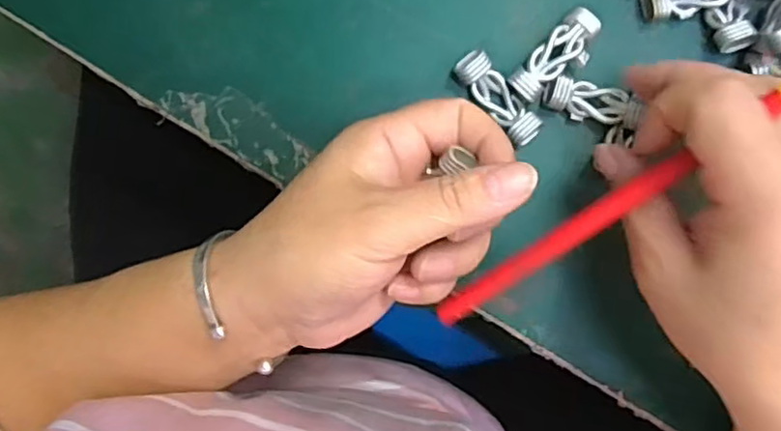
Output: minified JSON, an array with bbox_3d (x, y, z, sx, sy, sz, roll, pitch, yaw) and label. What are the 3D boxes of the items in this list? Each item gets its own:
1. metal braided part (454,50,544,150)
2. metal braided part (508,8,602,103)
[{"bbox_3d":[0.047,-0.051,0.281,0.014,0.011,0.045,-41,93,2],"label":"metal braided part"},{"bbox_3d":[0.072,-0.069,0.278,0.019,0.012,0.045,40,93,-3],"label":"metal braided part"}]

